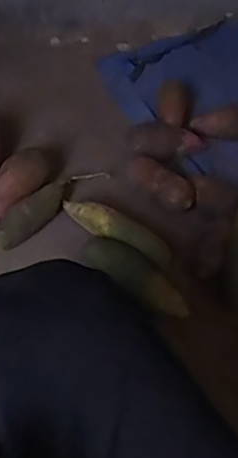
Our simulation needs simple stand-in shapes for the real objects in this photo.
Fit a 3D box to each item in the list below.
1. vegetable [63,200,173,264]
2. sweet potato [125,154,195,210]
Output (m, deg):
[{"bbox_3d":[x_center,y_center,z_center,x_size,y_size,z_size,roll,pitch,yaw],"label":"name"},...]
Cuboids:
[{"bbox_3d":[-0.002,-0.004,0.988,0.213,0.038,0.051,29,49,15],"label":"vegetable"},{"bbox_3d":[0.076,-0.092,1.070,0.154,0.051,0.065,35,51,19],"label":"sweet potato"}]

